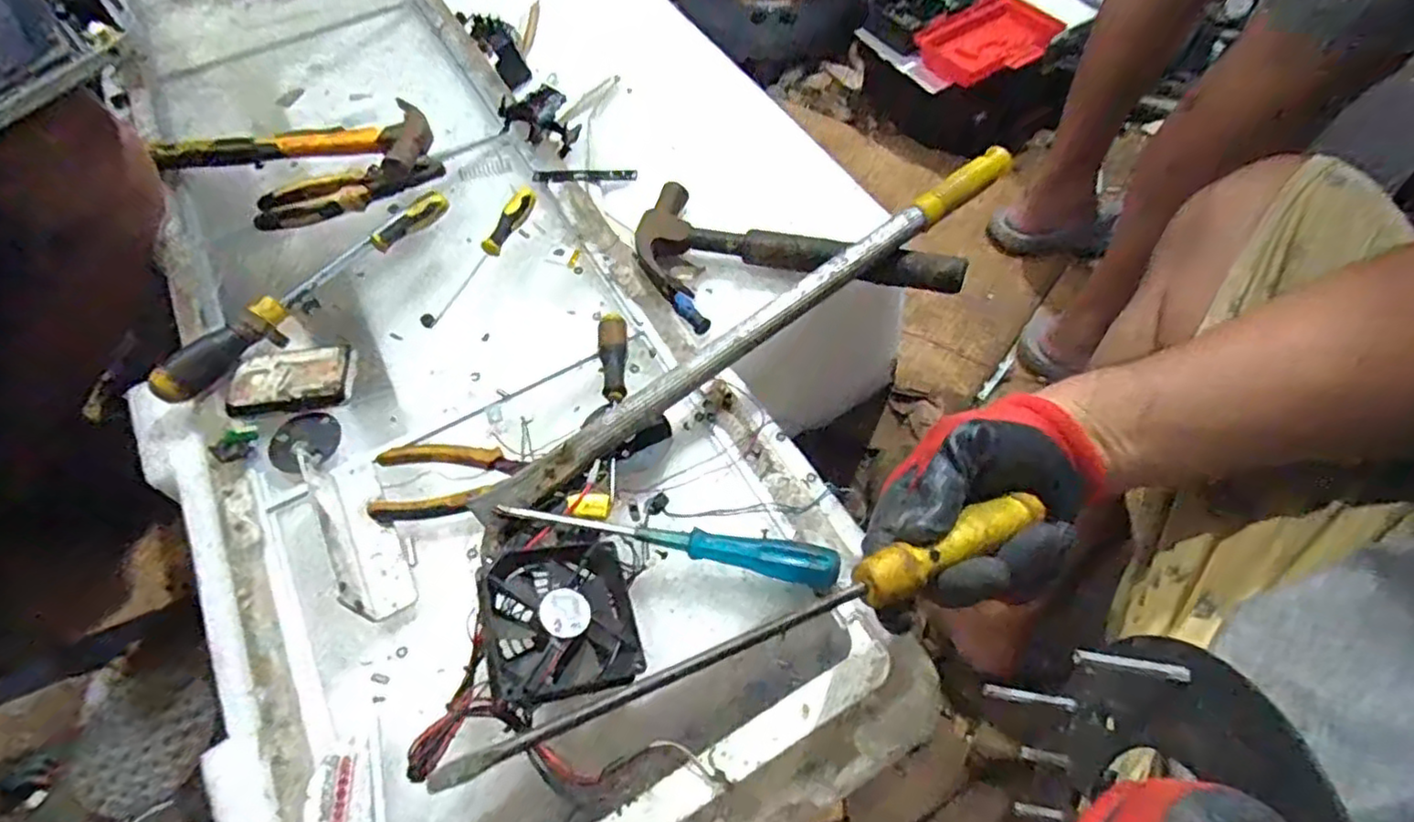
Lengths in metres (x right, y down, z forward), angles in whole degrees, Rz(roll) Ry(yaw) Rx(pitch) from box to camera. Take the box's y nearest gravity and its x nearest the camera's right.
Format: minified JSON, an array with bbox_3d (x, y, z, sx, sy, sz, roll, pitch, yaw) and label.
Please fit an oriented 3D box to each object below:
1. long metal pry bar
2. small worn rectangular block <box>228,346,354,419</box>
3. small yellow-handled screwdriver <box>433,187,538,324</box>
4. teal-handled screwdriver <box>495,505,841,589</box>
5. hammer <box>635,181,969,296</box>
[{"bbox_3d":[0.047,-0.068,0.554,0.527,0.069,0.043,-35,64,-16],"label":"long metal pry bar"},{"bbox_3d":[-0.353,-0.025,0.576,0.100,0.026,0.052,-9,60,-2],"label":"small worn rectangular block"},{"bbox_3d":[-0.213,-0.155,0.651,0.023,0.022,0.170,21,63,15],"label":"small yellow-handled screwdriver"},{"bbox_3d":[-0.025,0.090,0.485,0.236,0.030,0.026,11,61,9],"label":"teal-handled screwdriver"},{"bbox_3d":[0.081,-0.158,0.630,0.298,0.044,0.115,9,61,8],"label":"hammer"}]

